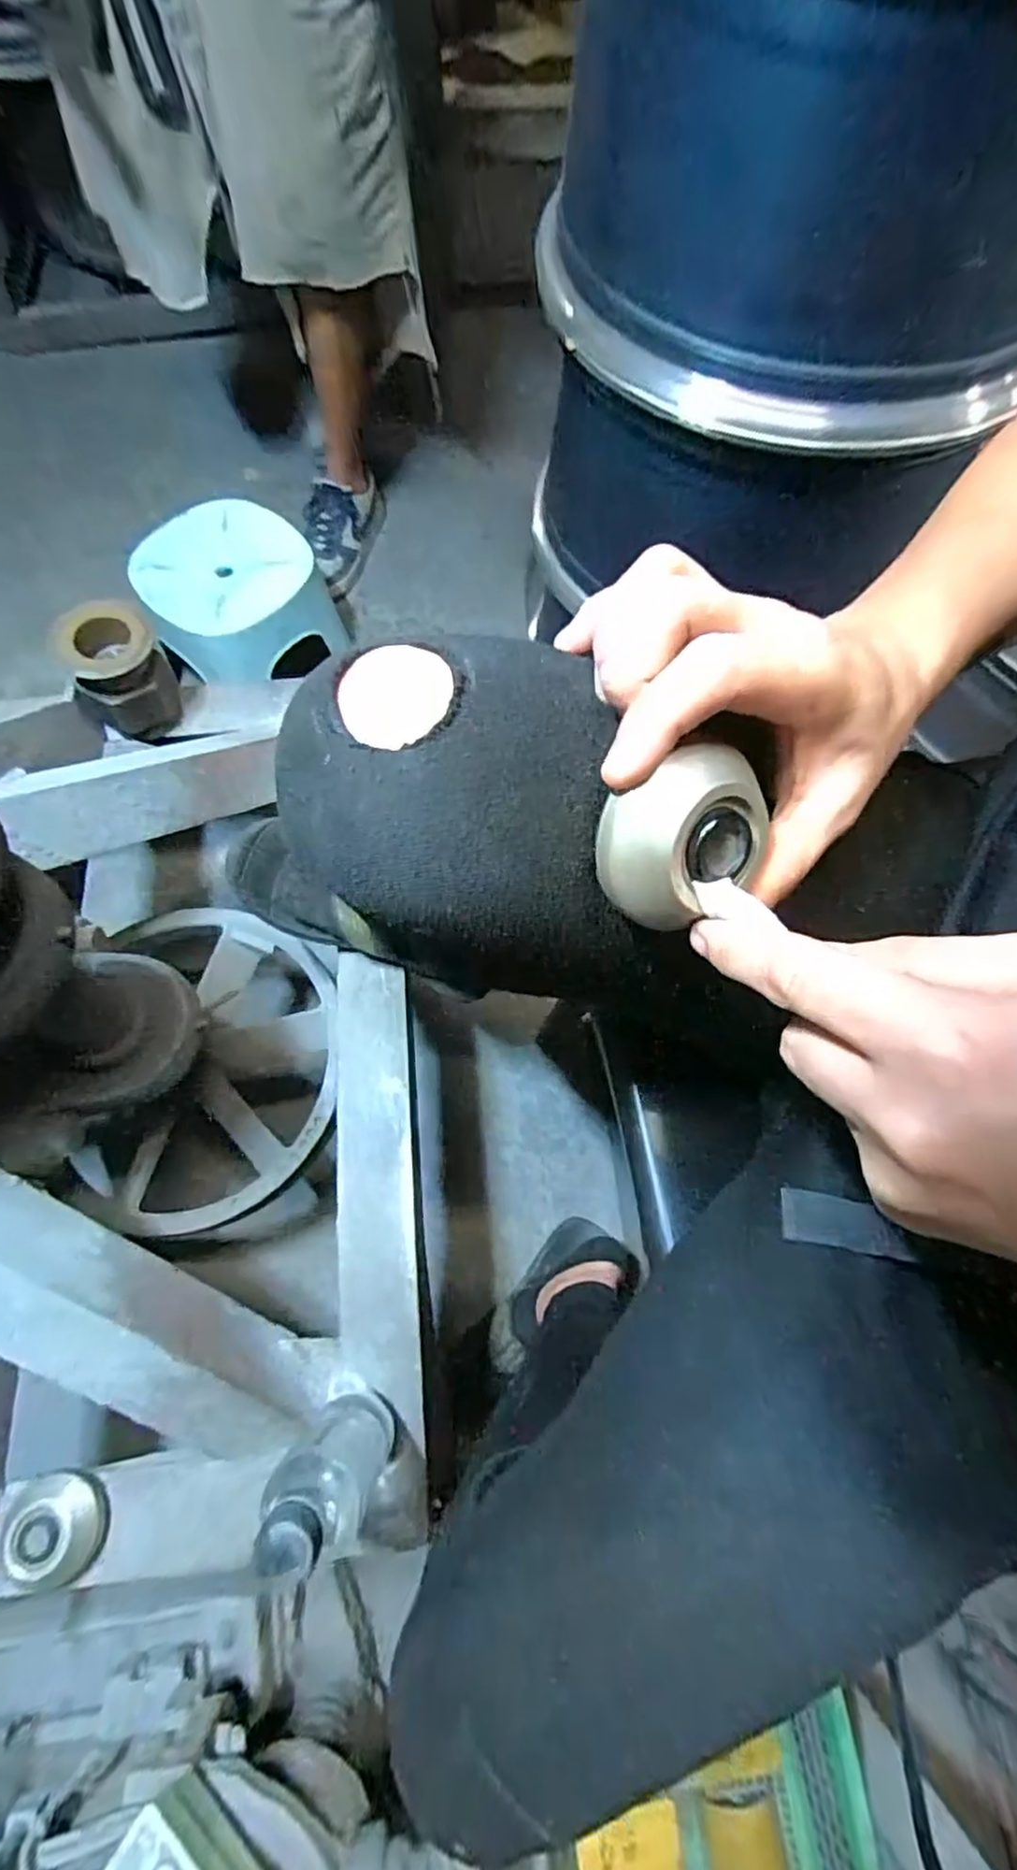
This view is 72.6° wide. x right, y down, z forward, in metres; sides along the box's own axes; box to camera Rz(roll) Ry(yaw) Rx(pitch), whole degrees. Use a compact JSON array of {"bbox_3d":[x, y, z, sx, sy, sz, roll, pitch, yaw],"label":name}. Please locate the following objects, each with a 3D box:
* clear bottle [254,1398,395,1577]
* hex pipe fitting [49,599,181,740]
[{"bbox_3d":[-0.108,0.331,0.413,0.050,0.180,0.053,0,69,-1],"label":"clear bottle"},{"bbox_3d":[-0.375,-0.254,0.668,0.089,0.101,0.074,-27,72,-11],"label":"hex pipe fitting"}]

